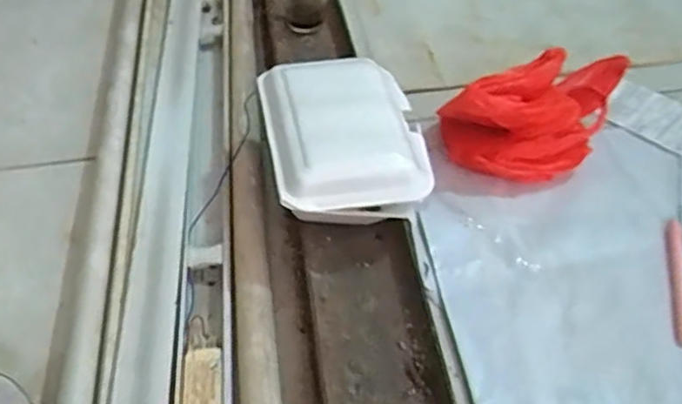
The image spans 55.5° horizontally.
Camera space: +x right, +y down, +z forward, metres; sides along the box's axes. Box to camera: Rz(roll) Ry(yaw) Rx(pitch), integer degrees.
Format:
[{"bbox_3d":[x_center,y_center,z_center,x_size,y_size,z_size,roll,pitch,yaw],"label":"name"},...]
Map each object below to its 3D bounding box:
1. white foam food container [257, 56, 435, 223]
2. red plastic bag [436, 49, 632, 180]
[{"bbox_3d":[0.002,-0.059,0.594,0.136,0.070,0.180,-9,47,-6],"label":"white foam food container"},{"bbox_3d":[0.202,-0.100,0.677,0.129,0.110,0.194,27,54,26],"label":"red plastic bag"}]

